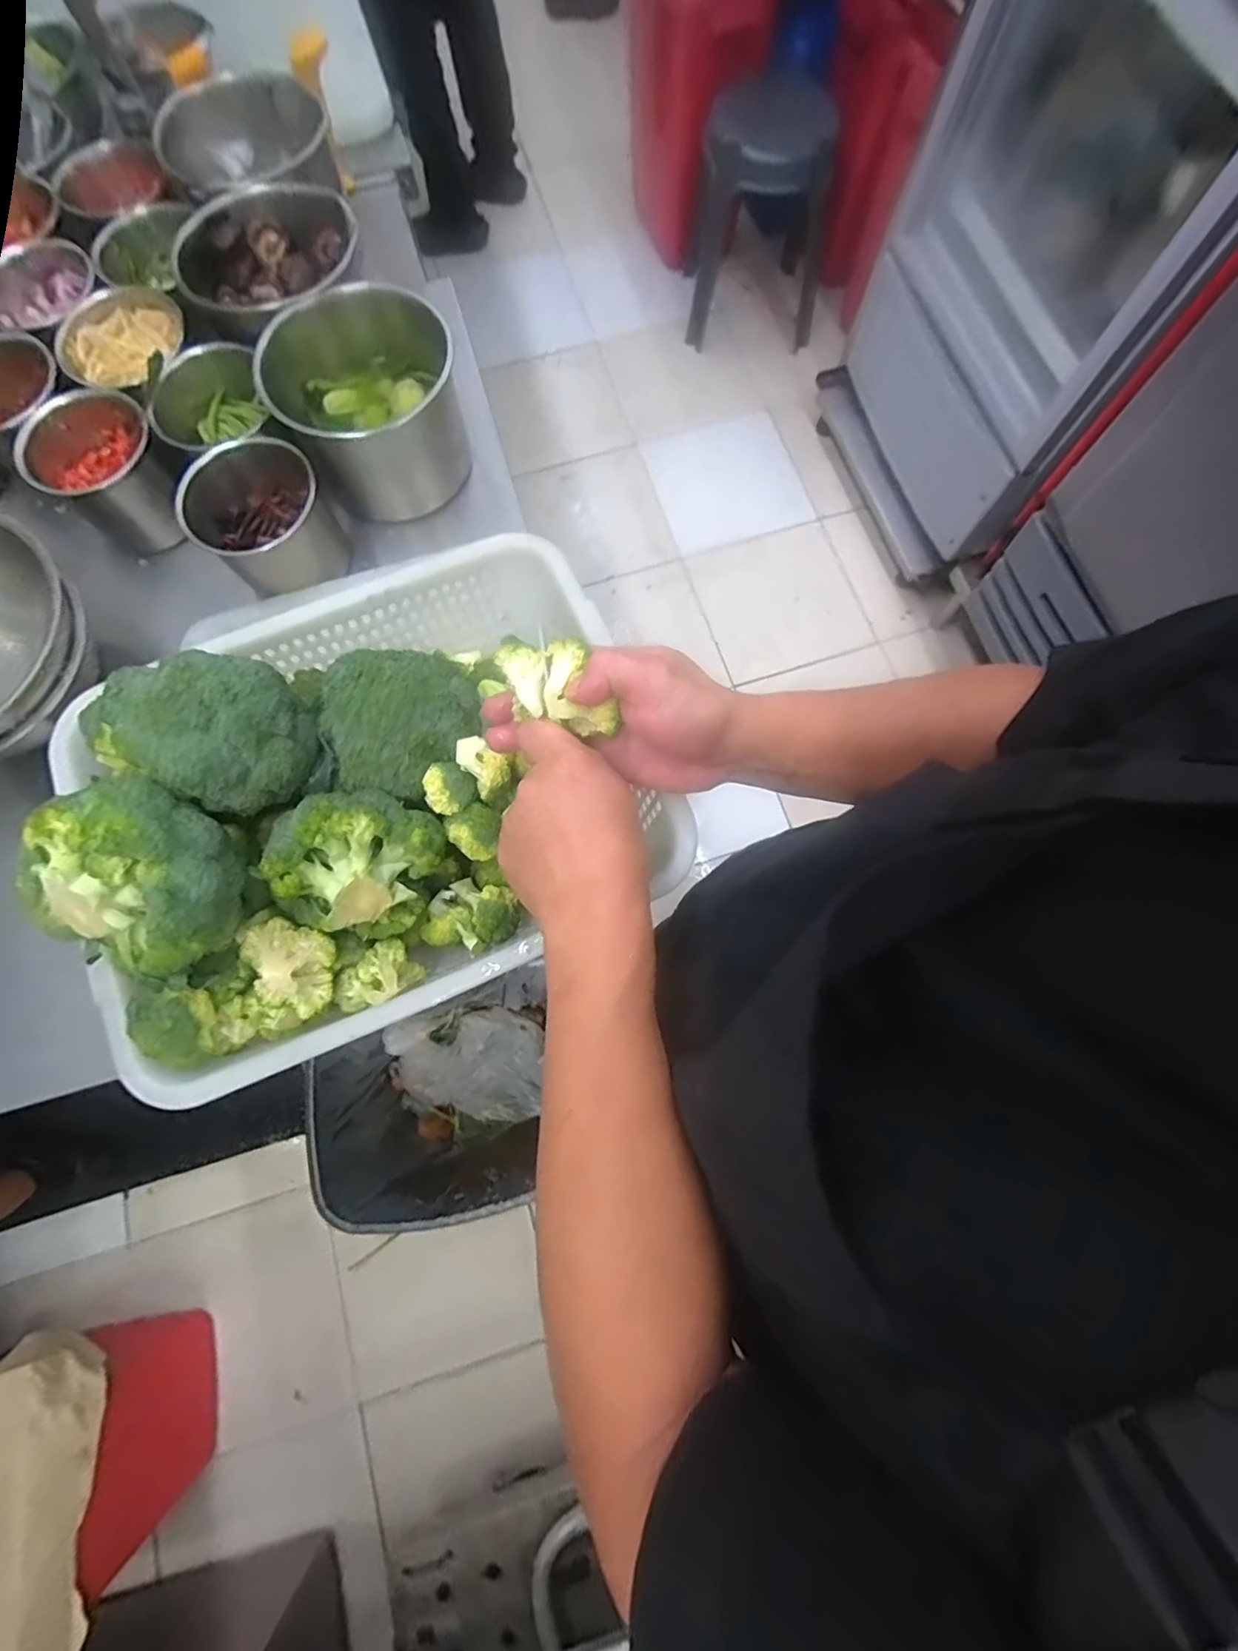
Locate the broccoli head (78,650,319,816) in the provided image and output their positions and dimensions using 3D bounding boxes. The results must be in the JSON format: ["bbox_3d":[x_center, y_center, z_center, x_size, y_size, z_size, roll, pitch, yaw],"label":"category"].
[{"bbox_3d":[-0.250,-0.061,0.361,0.099,0.065,0.090,23,78,7],"label":"broccoli head"}]

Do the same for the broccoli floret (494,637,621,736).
[{"bbox_3d":[-0.035,-0.082,0.334,0.080,0.029,0.041,40,80,7],"label":"broccoli floret"}]

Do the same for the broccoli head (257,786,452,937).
[{"bbox_3d":[-0.173,0.025,0.387,0.088,0.075,0.093,20,77,7],"label":"broccoli head"}]

